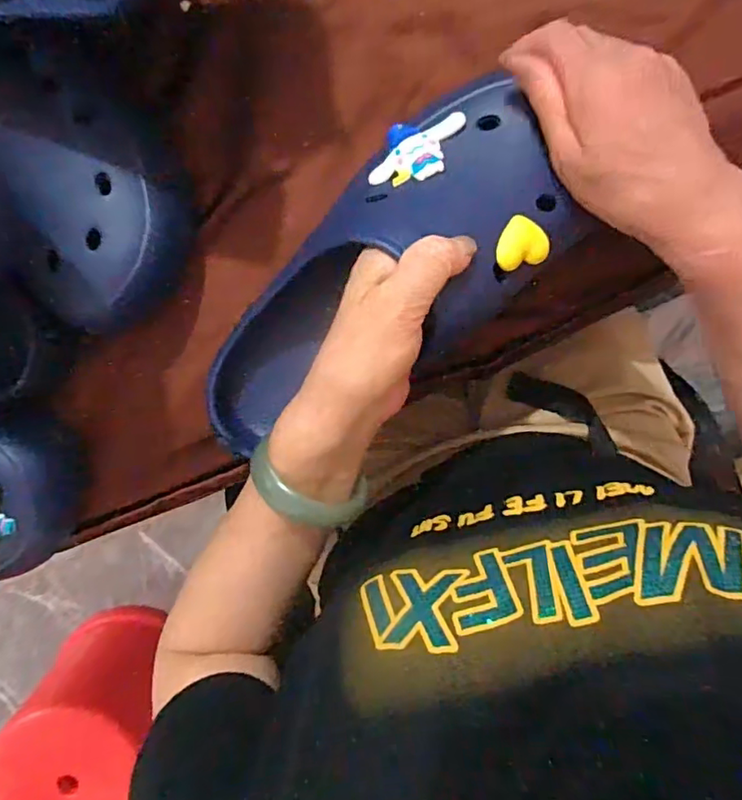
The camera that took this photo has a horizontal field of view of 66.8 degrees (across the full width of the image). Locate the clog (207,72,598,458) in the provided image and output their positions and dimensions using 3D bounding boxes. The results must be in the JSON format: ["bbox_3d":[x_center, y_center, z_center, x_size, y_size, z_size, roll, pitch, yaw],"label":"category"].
[{"bbox_3d":[-0.003,-0.064,0.319,0.244,0.077,0.109,-35,96,14],"label":"clog"}]

